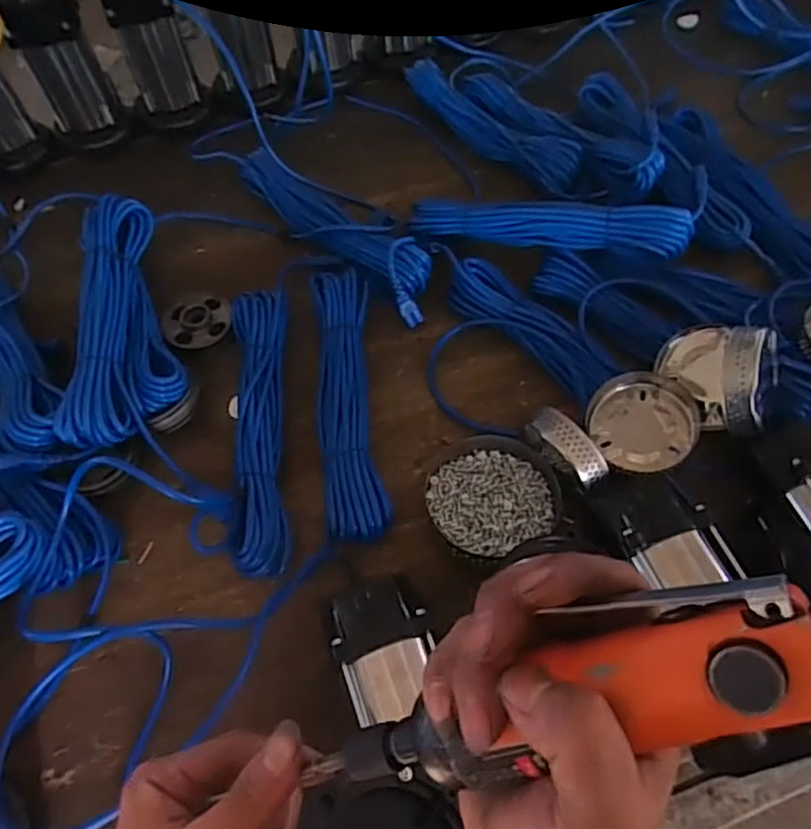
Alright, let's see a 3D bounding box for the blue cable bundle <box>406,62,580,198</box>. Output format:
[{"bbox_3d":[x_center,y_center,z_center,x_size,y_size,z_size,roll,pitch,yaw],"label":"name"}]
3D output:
[{"bbox_3d":[0.134,-0.442,0.975,0.110,0.041,0.357,-30,62,-14],"label":"blue cable bundle"}]

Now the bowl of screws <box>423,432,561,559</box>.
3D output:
[{"bbox_3d":[0.086,0.083,0.677,0.129,0.040,0.128,-1,59,2],"label":"bowl of screws"}]

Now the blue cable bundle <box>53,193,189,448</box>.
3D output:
[{"bbox_3d":[-0.321,-0.117,0.761,0.116,0.034,0.344,6,56,-23],"label":"blue cable bundle"}]

